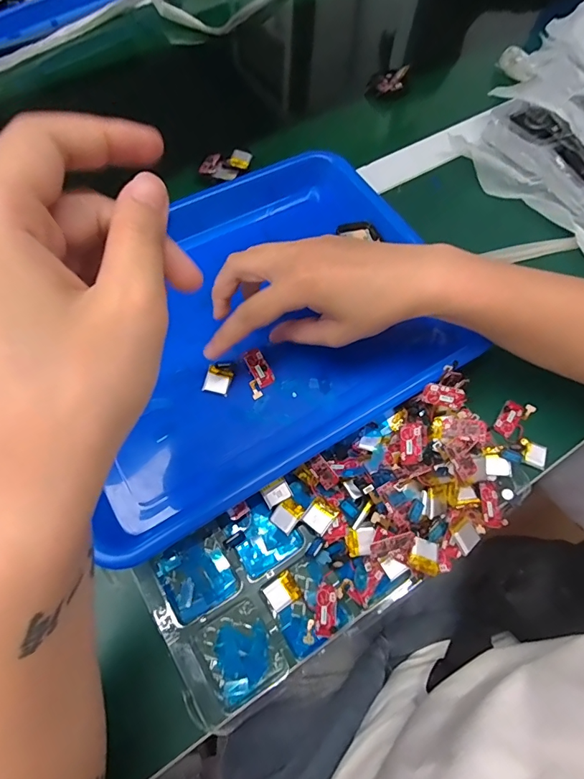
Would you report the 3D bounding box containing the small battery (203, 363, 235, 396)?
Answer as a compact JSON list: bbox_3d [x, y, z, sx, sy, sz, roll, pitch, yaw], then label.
[{"bbox_3d":[-0.054,-0.009,0.317,0.019,0.006,0.023,12,65,4],"label":"small battery"}]

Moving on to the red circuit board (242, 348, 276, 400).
[{"bbox_3d":[-0.026,-0.012,0.322,0.021,0.004,0.034,-28,88,-13],"label":"red circuit board"}]

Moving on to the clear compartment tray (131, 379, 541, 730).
[{"bbox_3d":[0.034,0.096,0.283,0.249,0.038,0.106,-28,69,-14],"label":"clear compartment tray"}]

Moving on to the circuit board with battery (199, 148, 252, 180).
[{"bbox_3d":[-0.066,-0.227,0.433,0.048,0.013,0.032,5,65,1],"label":"circuit board with battery"}]

